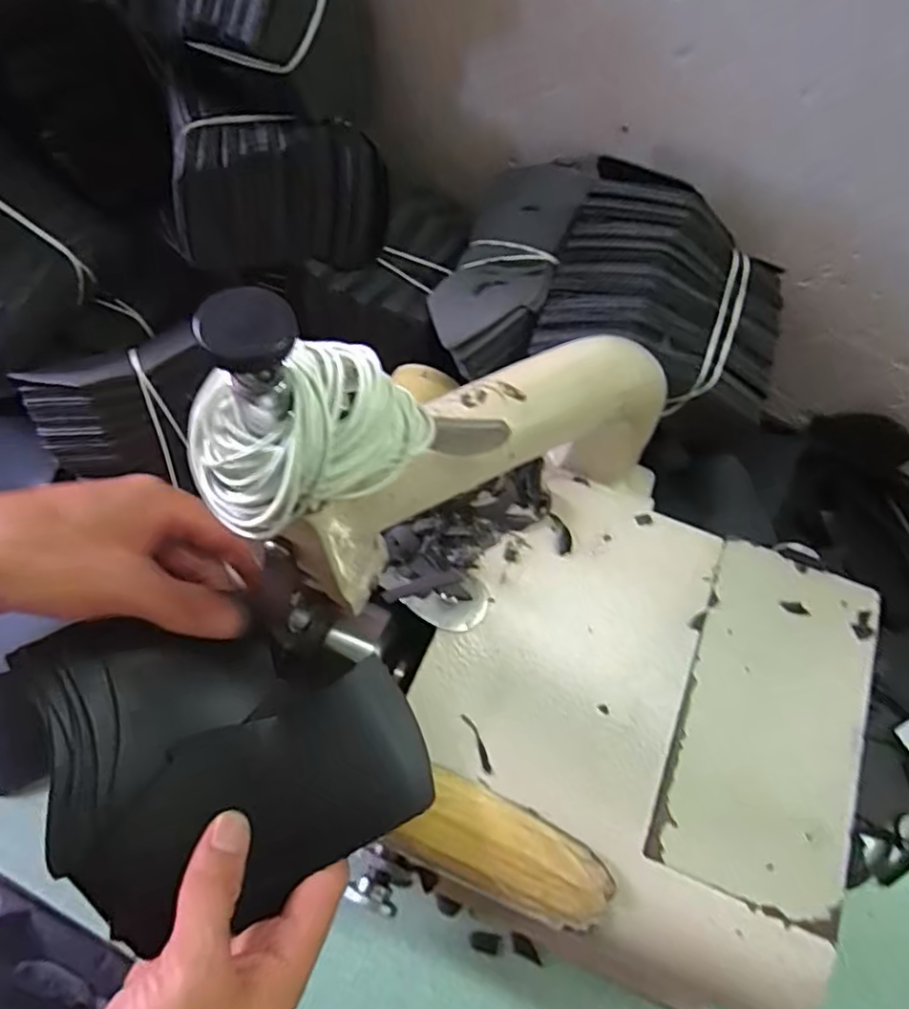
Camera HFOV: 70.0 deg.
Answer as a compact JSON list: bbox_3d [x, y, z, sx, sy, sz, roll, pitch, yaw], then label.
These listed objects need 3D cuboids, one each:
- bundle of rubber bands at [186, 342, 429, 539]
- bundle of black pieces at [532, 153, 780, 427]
[{"bbox_3d":[-0.043,-0.022,0.192,0.074,0.035,0.048,-11,66,-6],"label":"bundle of rubber bands"},{"bbox_3d":[0.128,-0.122,0.379,0.143,0.061,0.118,20,66,8],"label":"bundle of black pieces"}]

